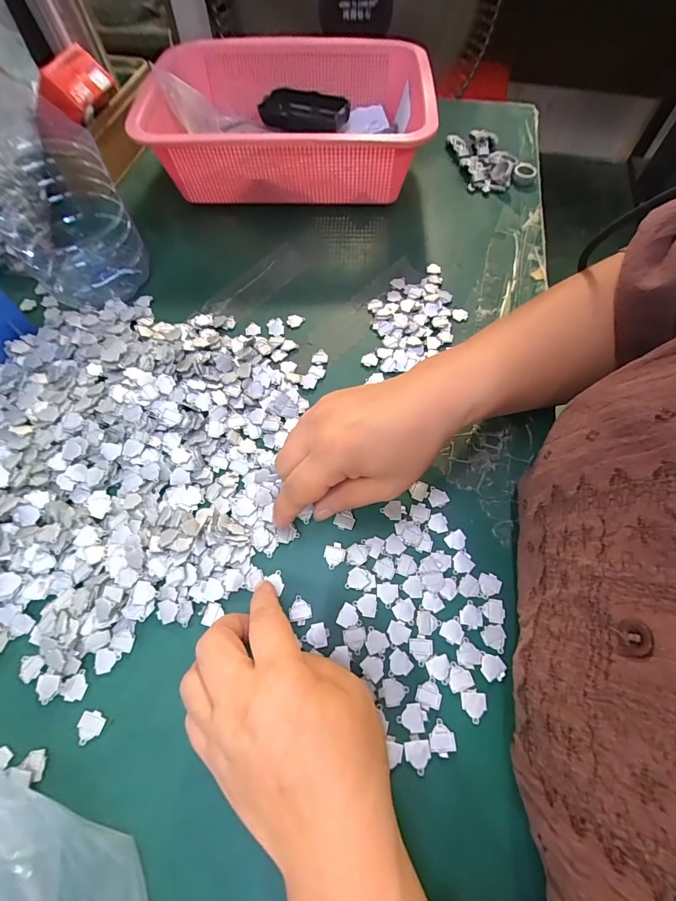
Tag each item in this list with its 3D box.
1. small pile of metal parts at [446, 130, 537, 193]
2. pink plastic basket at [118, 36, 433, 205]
[{"bbox_3d":[0.189,-0.355,0.472,0.082,0.023,0.098,-7,63,-5],"label":"small pile of metal parts"},{"bbox_3d":[-0.053,-0.364,0.435,0.285,0.093,0.215,4,63,1],"label":"pink plastic basket"}]

